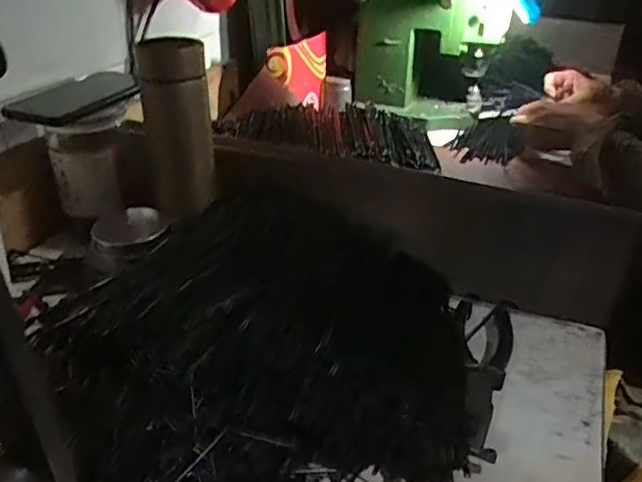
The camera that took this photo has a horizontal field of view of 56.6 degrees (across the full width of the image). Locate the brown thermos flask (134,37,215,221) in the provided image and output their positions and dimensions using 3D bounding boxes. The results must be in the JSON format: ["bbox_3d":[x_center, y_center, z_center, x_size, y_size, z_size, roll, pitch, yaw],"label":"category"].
[{"bbox_3d":[-0.146,-0.110,0.603,0.069,0.177,0.064,-6,31,-12],"label":"brown thermos flask"}]

